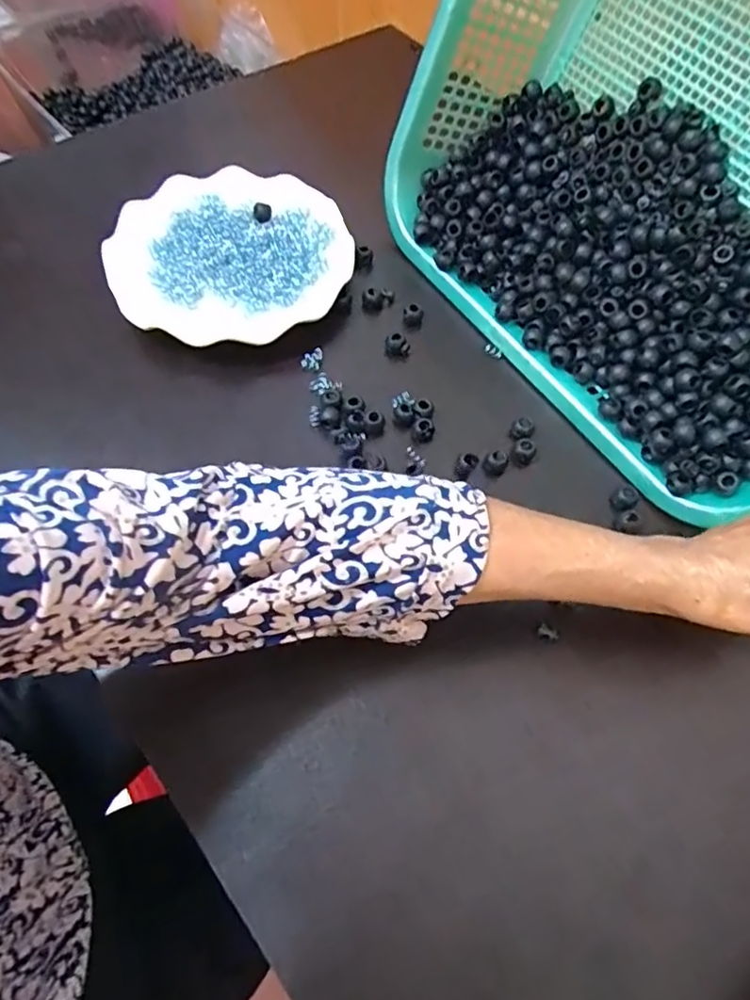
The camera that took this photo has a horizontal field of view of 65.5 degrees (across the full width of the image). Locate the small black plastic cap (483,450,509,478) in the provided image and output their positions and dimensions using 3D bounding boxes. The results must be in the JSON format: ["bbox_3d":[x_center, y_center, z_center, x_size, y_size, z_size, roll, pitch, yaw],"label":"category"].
[{"bbox_3d":[0.084,-0.025,0.406,0.015,0.017,0.013,27,65,11],"label":"small black plastic cap"}]

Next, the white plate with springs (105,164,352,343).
[{"bbox_3d":[-0.114,-0.188,0.466,0.178,0.036,0.176,1,63,-2],"label":"white plate with springs"}]

